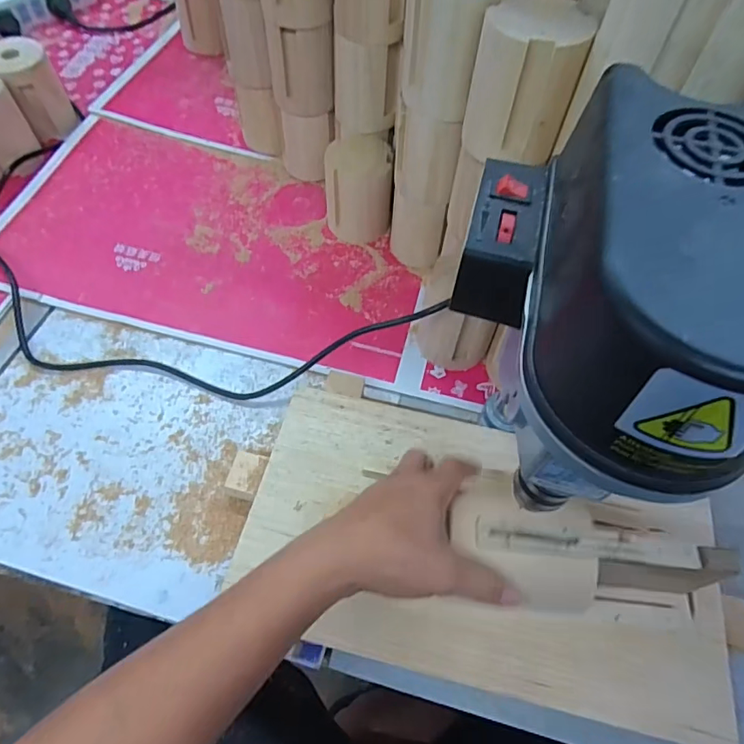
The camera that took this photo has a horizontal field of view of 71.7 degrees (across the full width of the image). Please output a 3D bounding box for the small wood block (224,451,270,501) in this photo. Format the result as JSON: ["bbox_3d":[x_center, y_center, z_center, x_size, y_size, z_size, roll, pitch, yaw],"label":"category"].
[{"bbox_3d":[-0.112,0.097,0.465,0.030,0.030,0.040,13,59,4],"label":"small wood block"}]

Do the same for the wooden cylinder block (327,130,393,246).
[{"bbox_3d":[-0.017,-0.219,0.622,0.075,0.106,0.077,-1,59,-4],"label":"wooden cylinder block"}]

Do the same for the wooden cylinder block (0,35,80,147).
[{"bbox_3d":[-0.456,-0.378,0.691,0.081,0.099,0.090,-34,67,-21],"label":"wooden cylinder block"}]

